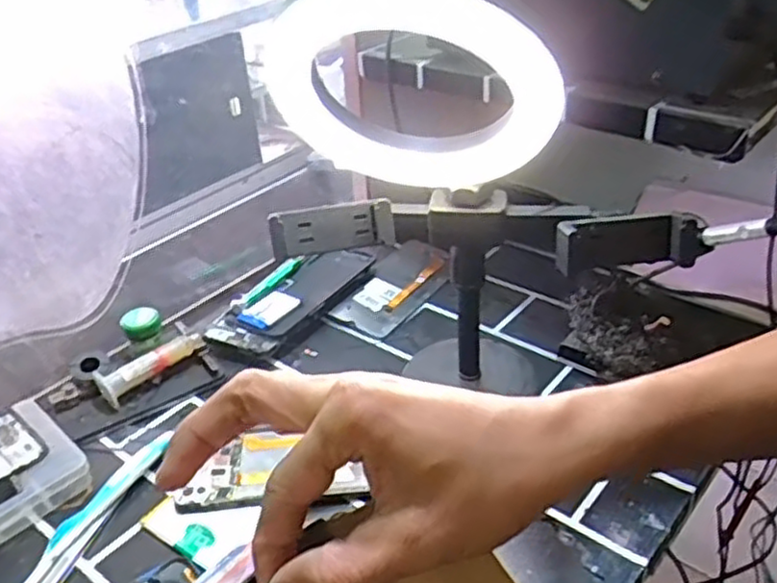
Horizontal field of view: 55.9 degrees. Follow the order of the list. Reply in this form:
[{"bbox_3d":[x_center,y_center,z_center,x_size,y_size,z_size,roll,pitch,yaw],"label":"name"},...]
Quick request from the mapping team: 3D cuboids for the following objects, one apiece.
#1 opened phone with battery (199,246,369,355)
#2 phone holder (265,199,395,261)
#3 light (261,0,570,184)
[{"bbox_3d":[-0.086,0.004,0.672,0.074,0.018,0.166,24,46,30],"label":"opened phone with battery"},{"bbox_3d":[-0.035,-0.039,0.460,0.076,0.031,0.017,-11,34,-9],"label":"phone holder"},{"bbox_3d":[0.013,-0.104,0.381,0.162,0.144,0.019,-9,54,48],"label":"light"}]

